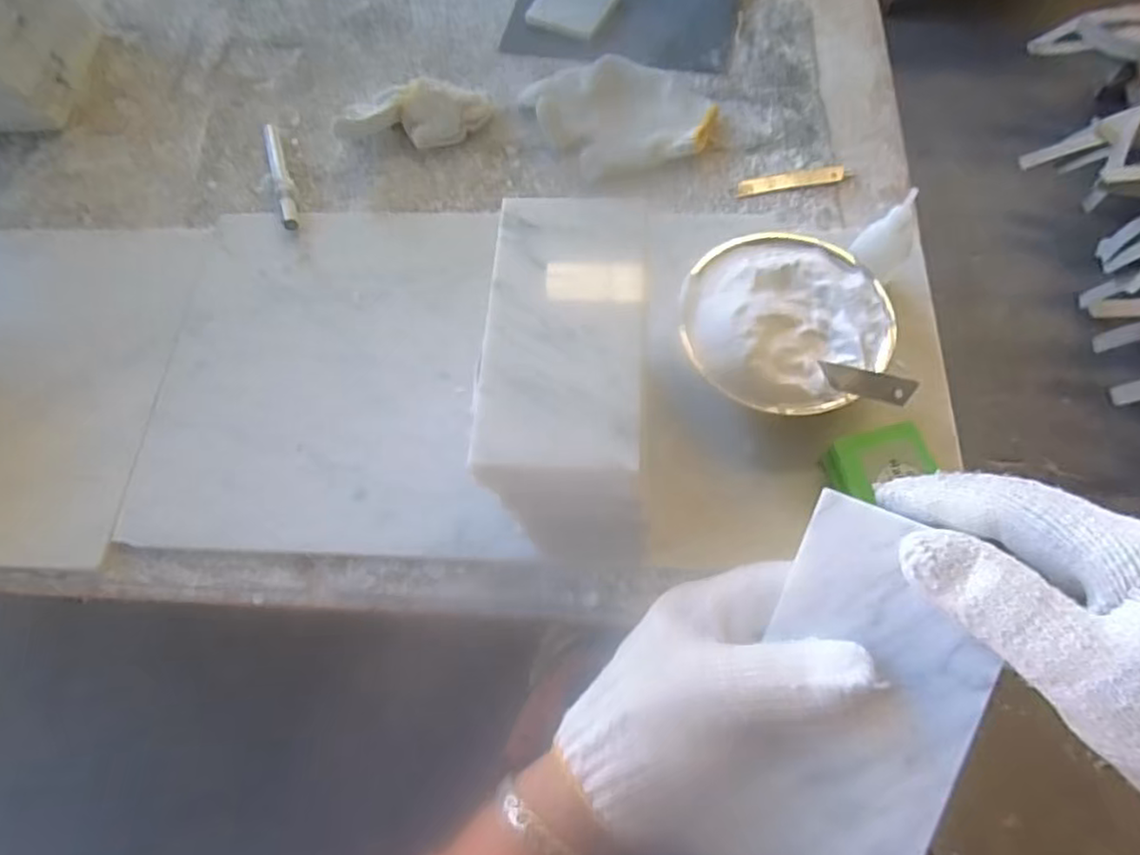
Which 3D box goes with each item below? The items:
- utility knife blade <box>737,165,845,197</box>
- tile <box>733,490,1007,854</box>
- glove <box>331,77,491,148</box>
[{"bbox_3d":[0.192,-0.215,0.576,0.091,0.004,0.016,-11,67,-1],"label":"utility knife blade"},{"bbox_3d":[0.107,0.107,0.248,0.074,0.005,0.149,21,92,25],"label":"tile"},{"bbox_3d":[-0.140,-0.282,0.600,0.137,0.043,0.055,-6,67,1],"label":"glove"}]

